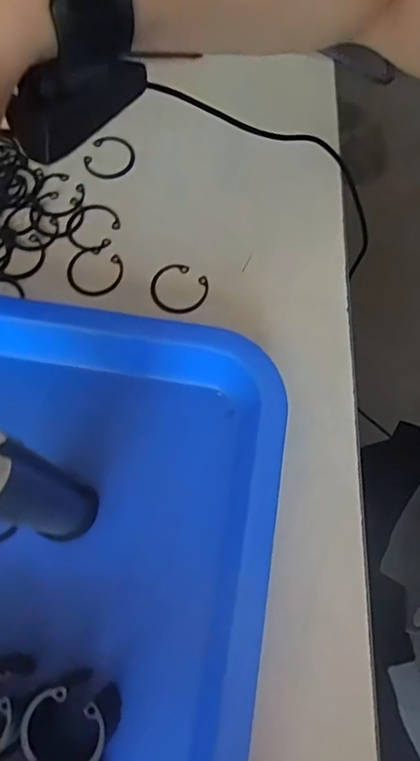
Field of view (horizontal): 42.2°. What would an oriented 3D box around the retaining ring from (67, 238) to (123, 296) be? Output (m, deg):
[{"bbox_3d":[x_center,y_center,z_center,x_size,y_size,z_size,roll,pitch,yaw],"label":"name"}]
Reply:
[{"bbox_3d":[-0.074,-0.071,0.353,0.035,0.004,0.039,-20,71,-8],"label":"retaining ring"}]

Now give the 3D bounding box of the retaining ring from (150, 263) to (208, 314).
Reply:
[{"bbox_3d":[-0.020,-0.060,0.346,0.036,0.004,0.035,0,69,-1],"label":"retaining ring"}]

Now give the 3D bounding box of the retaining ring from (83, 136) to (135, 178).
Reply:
[{"bbox_3d":[-0.070,-0.159,0.384,0.033,0.004,0.037,22,70,7],"label":"retaining ring"}]

